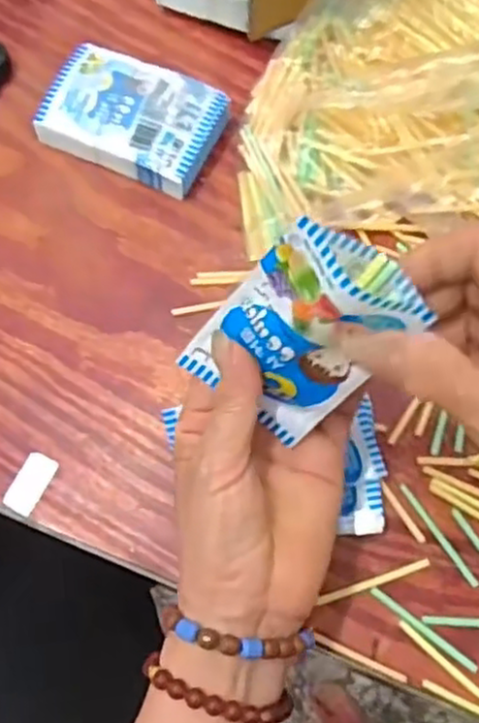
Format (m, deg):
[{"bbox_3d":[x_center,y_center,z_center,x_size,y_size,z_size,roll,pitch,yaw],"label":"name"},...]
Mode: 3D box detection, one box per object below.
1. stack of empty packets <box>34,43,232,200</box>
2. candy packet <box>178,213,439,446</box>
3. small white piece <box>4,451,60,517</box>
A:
[{"bbox_3d":[-0.068,-0.154,0.456,0.104,0.025,0.071,22,74,9],"label":"stack of empty packets"},{"bbox_3d":[0.024,-0.009,0.289,0.062,0.098,0.021,37,50,-6],"label":"candy packet"},{"bbox_3d":[-0.113,0.066,0.392,0.019,0.004,0.033,19,73,8],"label":"small white piece"}]

